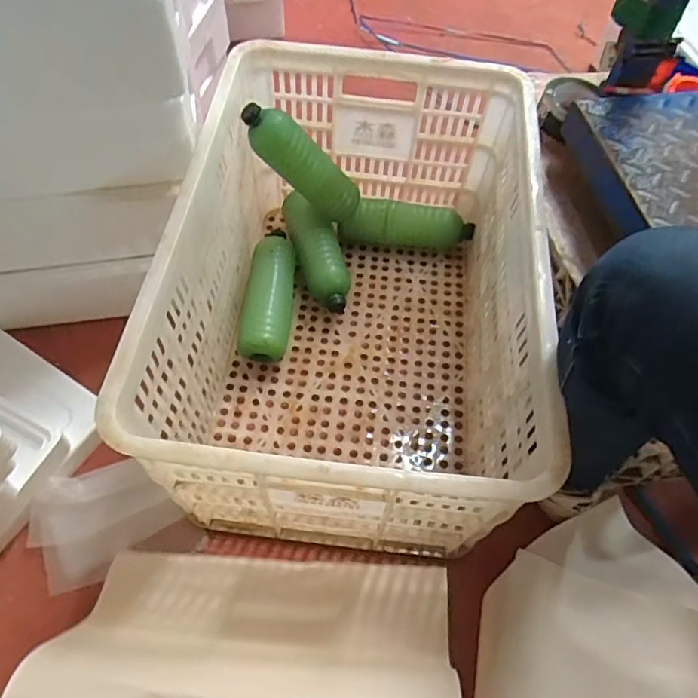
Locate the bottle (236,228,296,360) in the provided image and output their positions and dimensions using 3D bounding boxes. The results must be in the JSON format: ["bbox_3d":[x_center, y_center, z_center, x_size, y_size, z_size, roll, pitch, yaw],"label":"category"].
[{"bbox_3d":[-0.129,-0.095,0.877,0.086,0.095,0.241,3,60,-1],"label":"bottle"}]

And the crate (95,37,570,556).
[{"bbox_3d":[0.006,-0.078,0.756,0.424,0.332,0.612,5,60,-1],"label":"crate"}]

